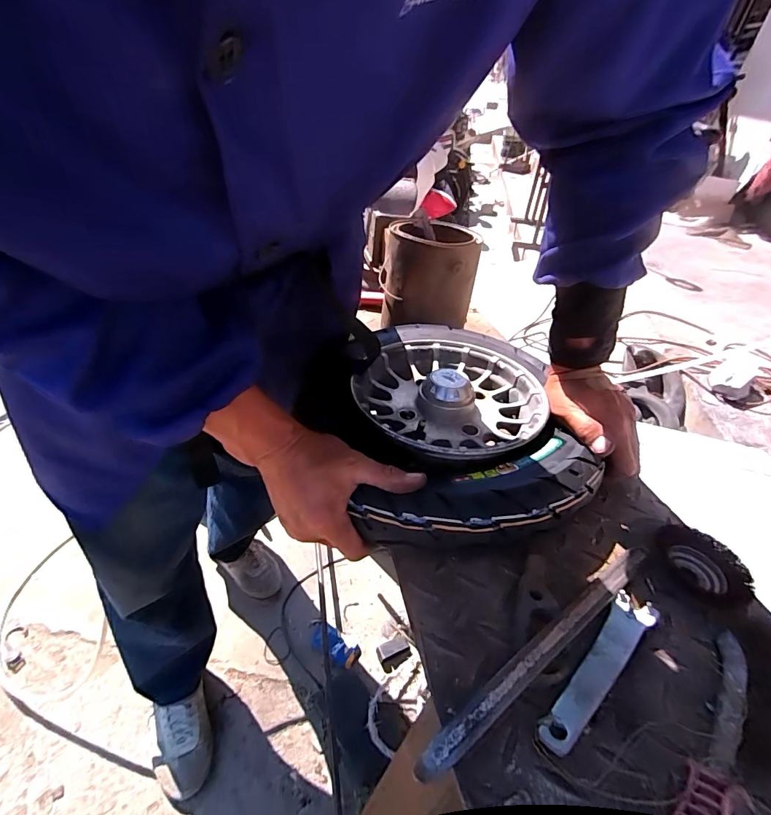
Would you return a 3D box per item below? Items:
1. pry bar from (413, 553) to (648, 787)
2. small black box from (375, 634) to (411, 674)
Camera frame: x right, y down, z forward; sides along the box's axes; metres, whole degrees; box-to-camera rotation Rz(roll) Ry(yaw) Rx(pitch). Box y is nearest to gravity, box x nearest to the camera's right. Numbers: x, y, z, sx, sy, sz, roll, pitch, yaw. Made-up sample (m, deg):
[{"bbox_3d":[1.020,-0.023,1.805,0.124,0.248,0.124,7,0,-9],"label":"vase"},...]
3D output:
[{"bbox_3d":[0.128,0.176,0.311,0.264,0.017,0.015,-21,47,-31],"label":"pry bar"},{"bbox_3d":[0.020,0.570,0.948,0.069,0.024,0.061,-14,44,-21],"label":"small black box"}]

